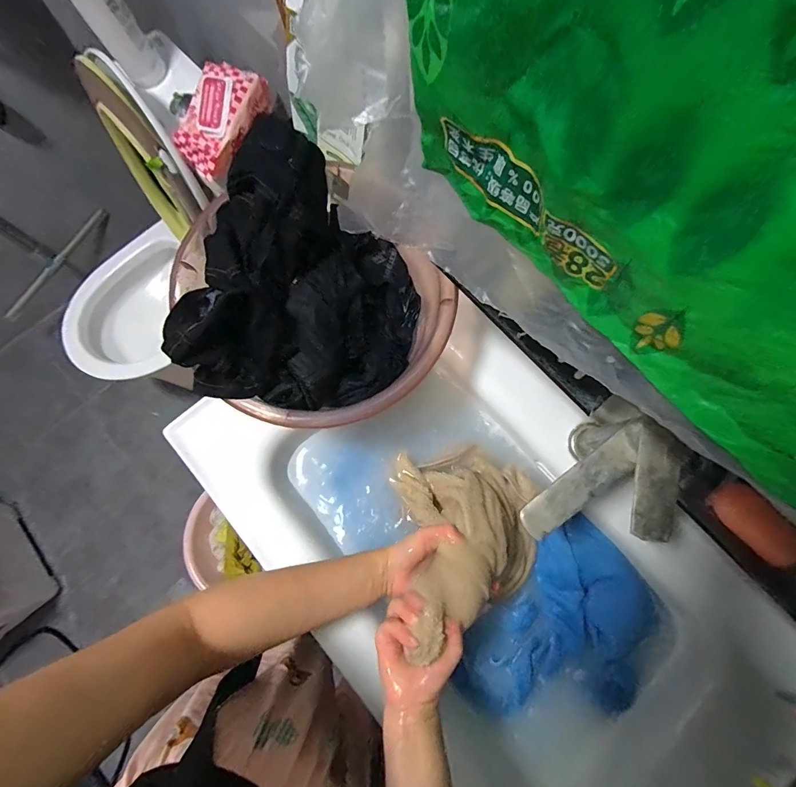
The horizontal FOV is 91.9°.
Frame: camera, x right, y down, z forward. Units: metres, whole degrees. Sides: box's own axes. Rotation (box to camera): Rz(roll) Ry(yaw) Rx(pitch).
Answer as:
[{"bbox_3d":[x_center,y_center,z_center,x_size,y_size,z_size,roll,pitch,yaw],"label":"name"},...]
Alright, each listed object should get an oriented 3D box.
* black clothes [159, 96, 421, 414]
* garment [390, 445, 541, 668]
[{"bbox_3d":[-0.091,-0.110,0.486,0.222,0.145,0.297,16,77,4],"label":"black clothes"},{"bbox_3d":[0.093,0.168,0.496,0.183,0.172,0.209,-8,77,-1],"label":"garment"}]

